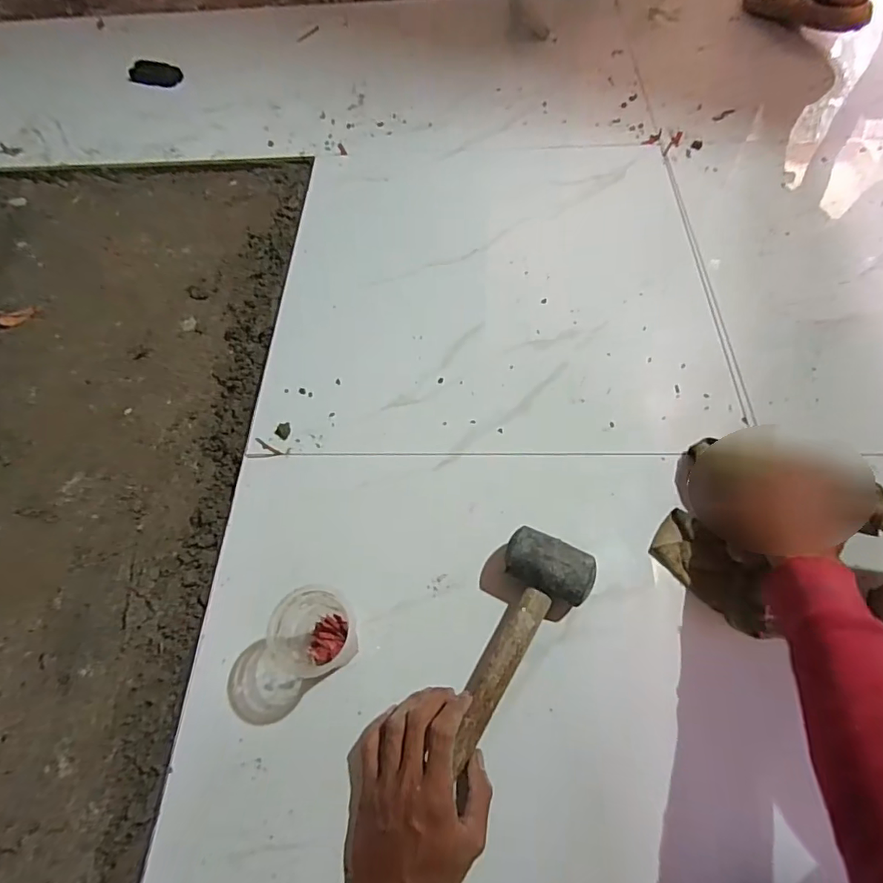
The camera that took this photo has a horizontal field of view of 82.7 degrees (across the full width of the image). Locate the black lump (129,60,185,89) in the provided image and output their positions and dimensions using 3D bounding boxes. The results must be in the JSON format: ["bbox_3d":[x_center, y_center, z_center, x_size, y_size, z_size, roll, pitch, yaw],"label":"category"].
[{"bbox_3d":[-0.596,-0.769,1.046,0.104,0.014,0.067,19,64,13],"label":"black lump"}]

